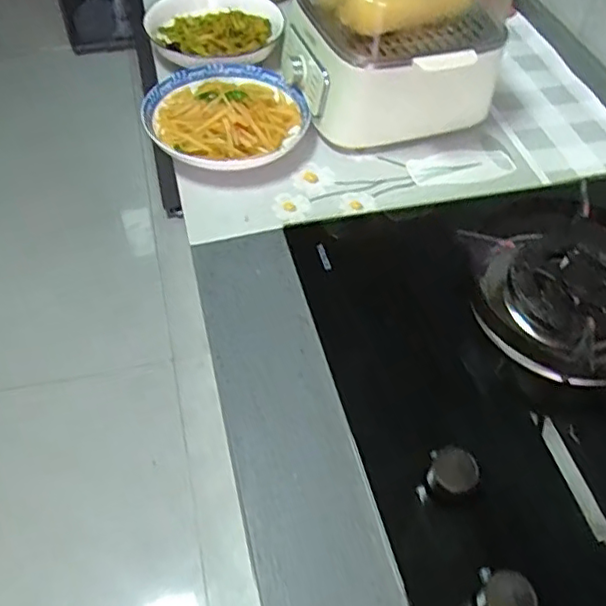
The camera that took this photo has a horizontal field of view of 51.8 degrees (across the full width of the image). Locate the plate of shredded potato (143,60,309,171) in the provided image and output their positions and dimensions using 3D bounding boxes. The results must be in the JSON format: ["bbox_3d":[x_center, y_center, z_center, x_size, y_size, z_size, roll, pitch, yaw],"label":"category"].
[{"bbox_3d":[-0.099,-0.248,0.791,0.191,0.046,0.200,1,50,-2],"label":"plate of shredded potato"}]

